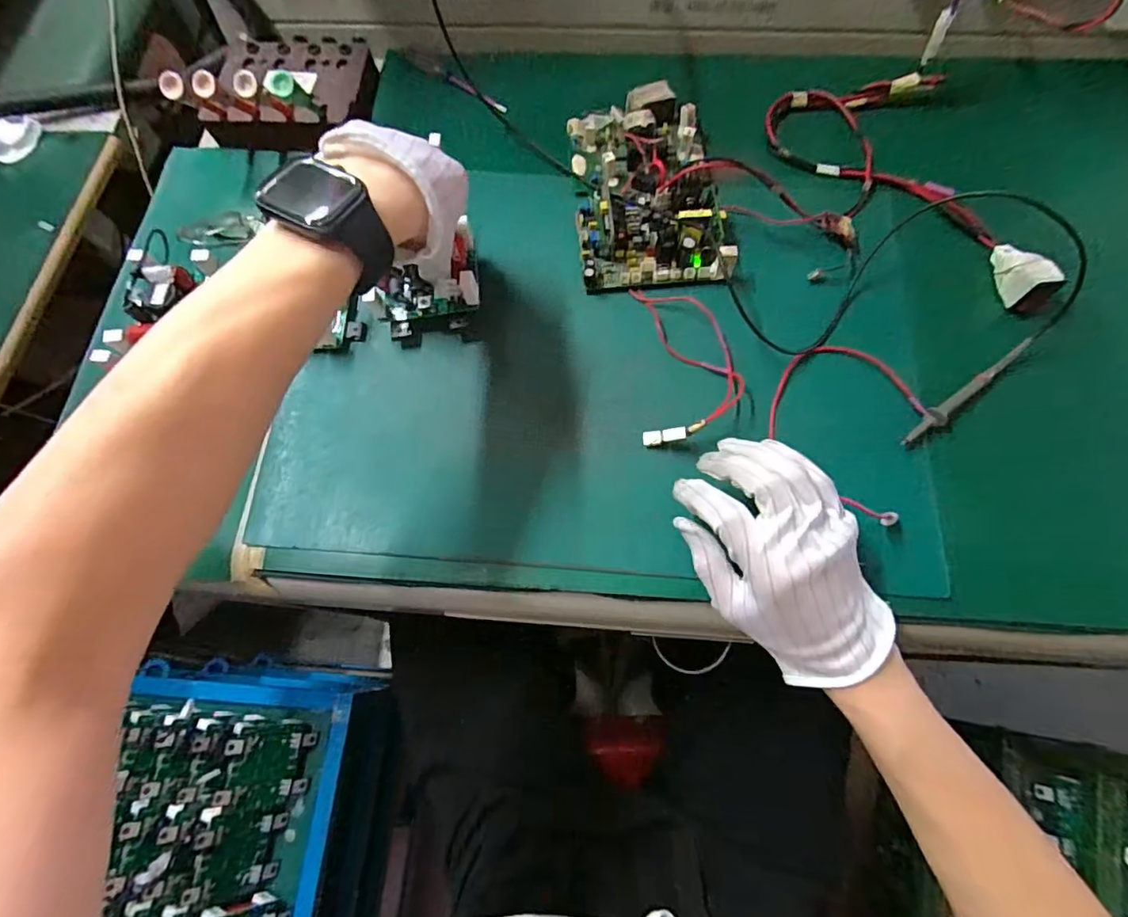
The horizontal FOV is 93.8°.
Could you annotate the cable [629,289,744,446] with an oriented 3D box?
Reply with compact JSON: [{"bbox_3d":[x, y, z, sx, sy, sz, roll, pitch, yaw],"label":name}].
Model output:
[{"bbox_3d":[0.097,-0.078,0.408,0.078,0.020,0.138,-2,71,2],"label":"cable"}]

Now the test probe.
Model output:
[{"bbox_3d":[0.300,-0.051,0.395,0.125,0.015,0.013,-38,74,-10],"label":"test probe"}]

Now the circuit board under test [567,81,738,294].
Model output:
[{"bbox_3d":[0.070,-0.242,0.458,0.123,0.038,0.200,-5,71,1],"label":"circuit board under test"}]

